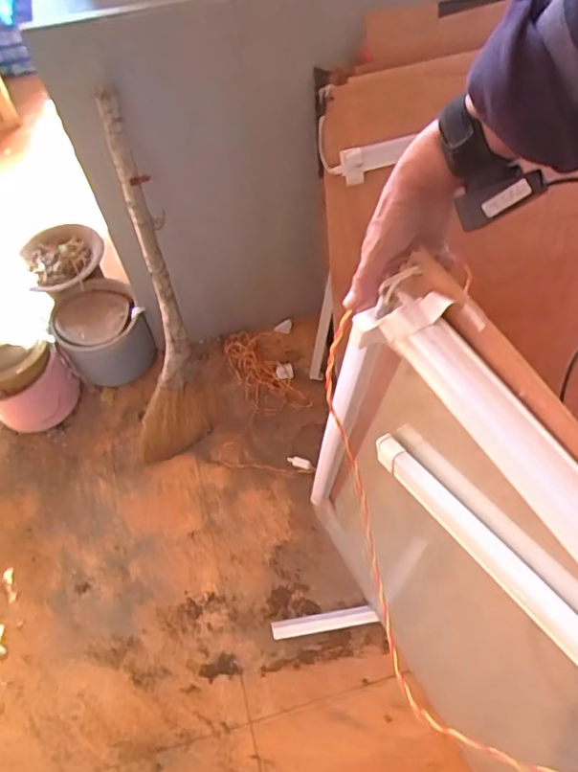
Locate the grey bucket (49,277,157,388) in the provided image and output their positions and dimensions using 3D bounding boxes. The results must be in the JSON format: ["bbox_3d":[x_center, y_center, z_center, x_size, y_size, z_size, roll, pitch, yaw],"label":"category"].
[{"bbox_3d":[-0.436,-0.124,1.300,0.193,0.172,0.193,-31,65,-14],"label":"grey bucket"}]

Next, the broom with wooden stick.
[{"bbox_3d":[-0.233,-0.160,1.068,0.186,0.745,0.051,-20,42,-30],"label":"broom with wooden stick"}]

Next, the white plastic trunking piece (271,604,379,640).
[{"bbox_3d":[0.069,0.463,1.076,0.203,0.031,0.032,-9,61,-3],"label":"white plastic trunking piece"}]

